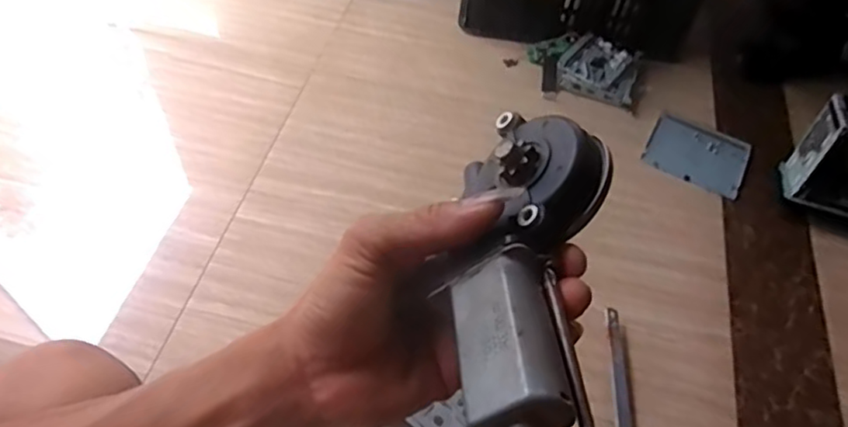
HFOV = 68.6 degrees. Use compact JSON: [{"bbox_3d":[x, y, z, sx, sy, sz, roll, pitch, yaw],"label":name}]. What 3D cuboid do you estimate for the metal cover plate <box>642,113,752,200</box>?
[{"bbox_3d":[0.529,-0.116,1.200,0.177,0.007,0.174,26,52,15],"label":"metal cover plate"}]

